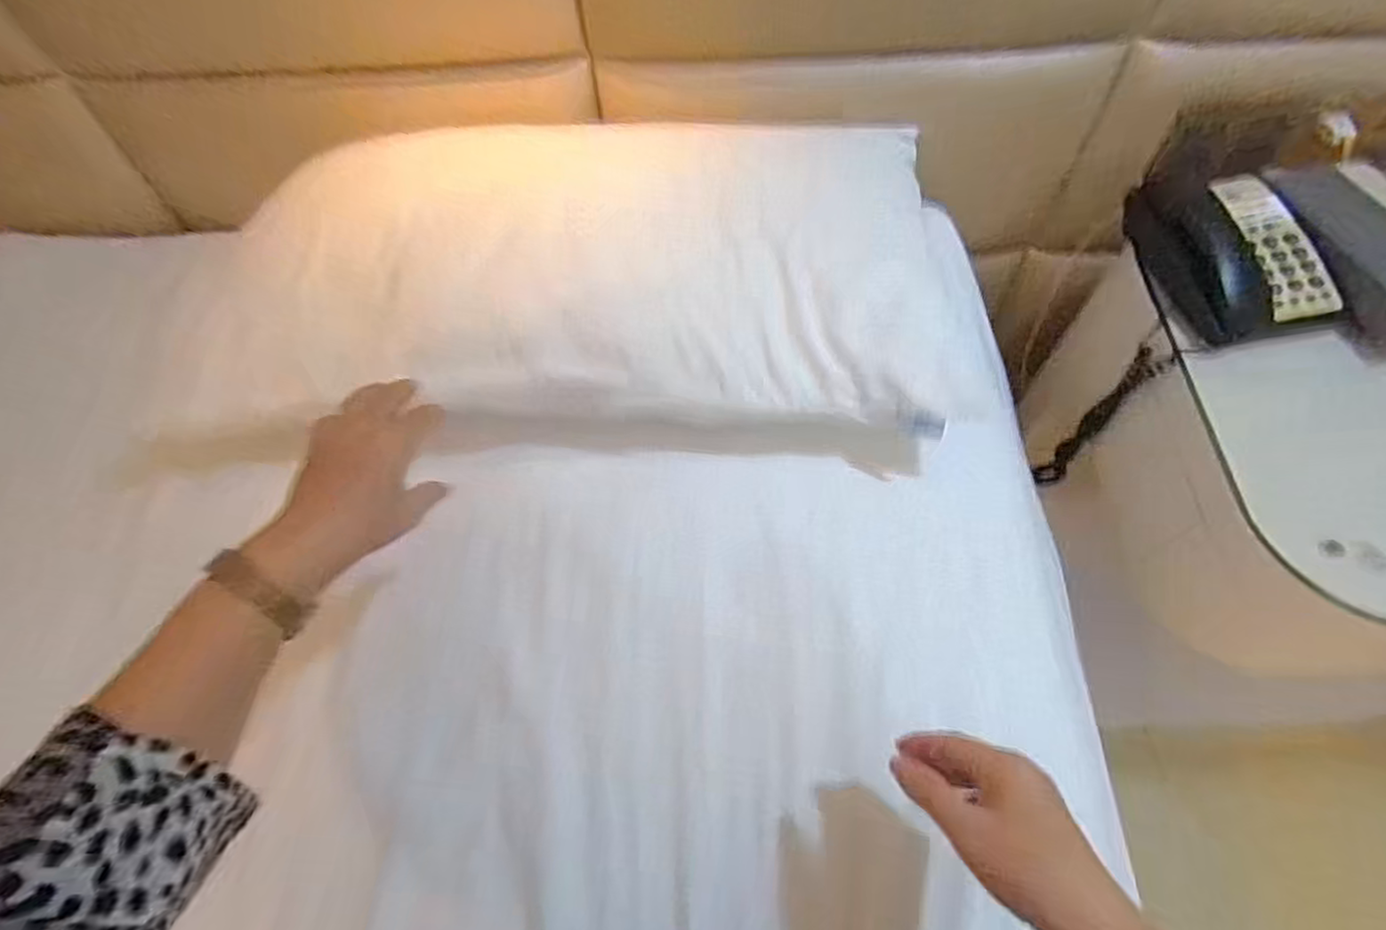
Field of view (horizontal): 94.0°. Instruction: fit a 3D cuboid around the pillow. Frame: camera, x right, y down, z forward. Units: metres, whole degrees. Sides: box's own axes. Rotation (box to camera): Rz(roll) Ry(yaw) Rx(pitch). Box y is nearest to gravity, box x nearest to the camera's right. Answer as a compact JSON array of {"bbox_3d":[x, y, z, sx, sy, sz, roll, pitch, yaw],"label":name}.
[{"bbox_3d":[-0.136,-0.230,0.655,0.728,0.122,0.377,2,57,2],"label":"pillow"}]

